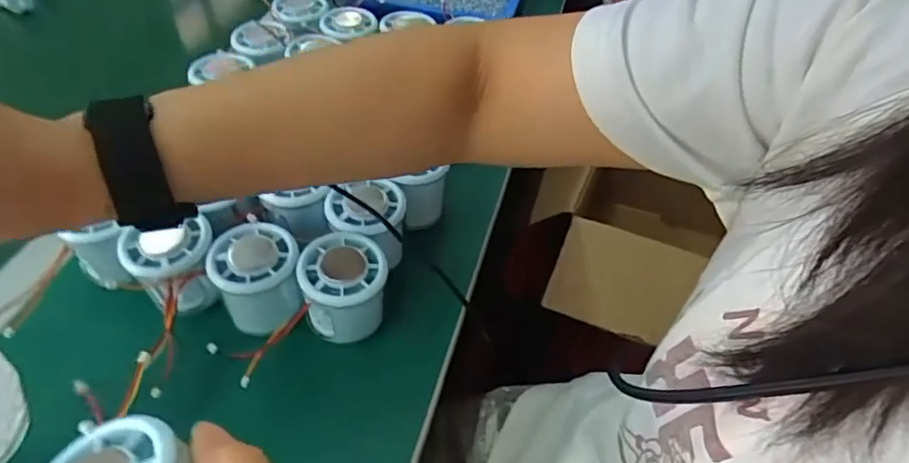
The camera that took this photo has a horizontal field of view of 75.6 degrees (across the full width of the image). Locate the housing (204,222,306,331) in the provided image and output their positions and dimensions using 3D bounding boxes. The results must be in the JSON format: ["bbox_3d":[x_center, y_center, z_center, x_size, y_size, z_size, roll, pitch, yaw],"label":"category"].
[{"bbox_3d":[-0.130,0.036,0.399,0.058,0.054,0.066,-21,51,-20],"label":"housing"}]

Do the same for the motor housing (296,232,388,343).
[{"bbox_3d":[-0.074,0.040,0.396,0.055,0.054,0.057,-20,50,-19],"label":"motor housing"}]

